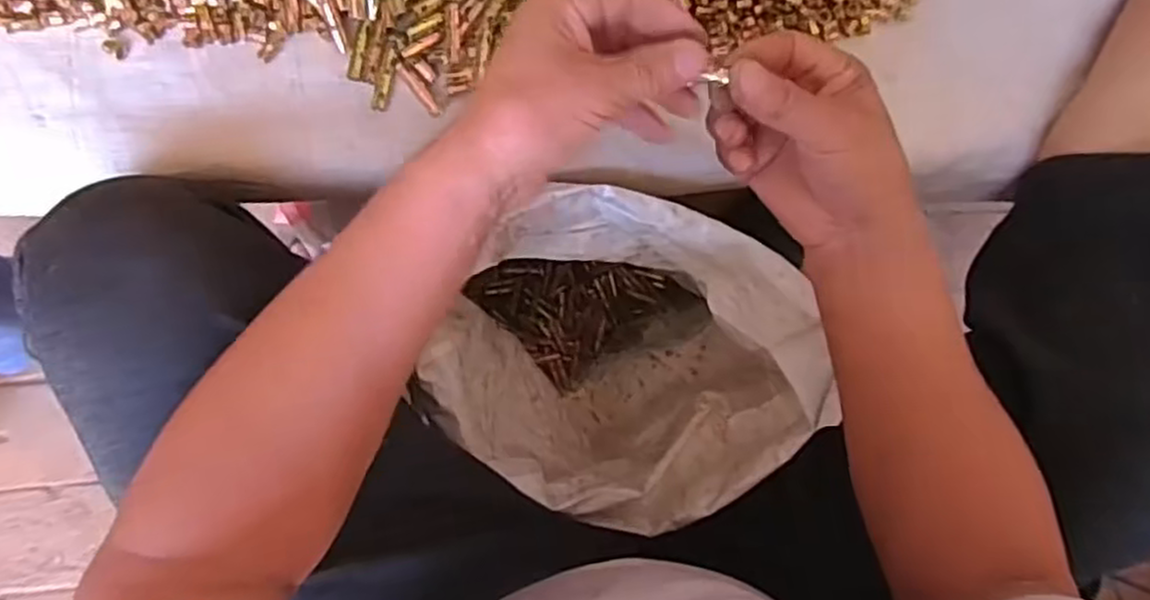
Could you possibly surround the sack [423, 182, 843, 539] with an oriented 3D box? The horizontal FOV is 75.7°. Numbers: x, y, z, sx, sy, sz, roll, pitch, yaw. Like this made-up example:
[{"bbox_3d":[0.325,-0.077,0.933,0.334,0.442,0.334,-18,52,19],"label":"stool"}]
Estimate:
[{"bbox_3d":[0.015,0.050,0.679,0.250,0.409,0.218,25,86,-9],"label":"sack"}]

